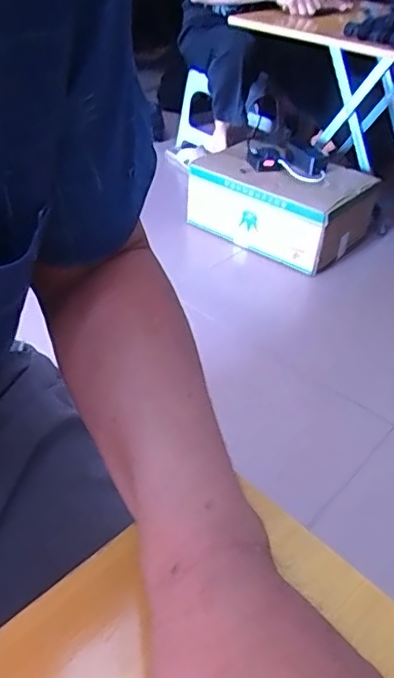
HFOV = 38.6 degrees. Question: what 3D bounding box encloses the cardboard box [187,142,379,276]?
[{"bbox_3d":[0.203,-0.372,1.520,0.478,0.182,0.256,28,45,27],"label":"cardboard box"}]

